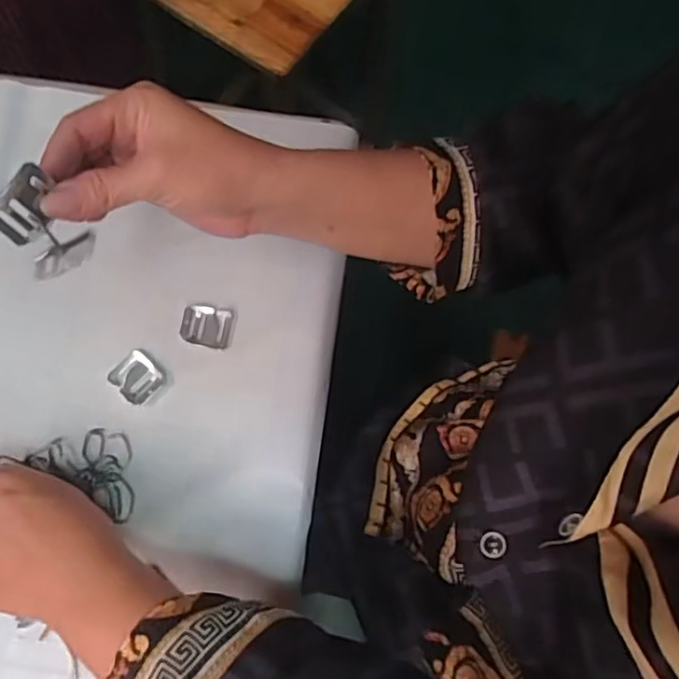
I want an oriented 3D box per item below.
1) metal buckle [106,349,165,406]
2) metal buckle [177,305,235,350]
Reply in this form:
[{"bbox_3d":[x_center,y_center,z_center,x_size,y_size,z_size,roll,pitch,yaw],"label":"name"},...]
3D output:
[{"bbox_3d":[-0.141,0.026,0.447,0.032,0.004,0.031,44,78,10],"label":"metal buckle"},{"bbox_3d":[-0.094,-0.010,0.457,0.035,0.004,0.029,10,75,1],"label":"metal buckle"}]

